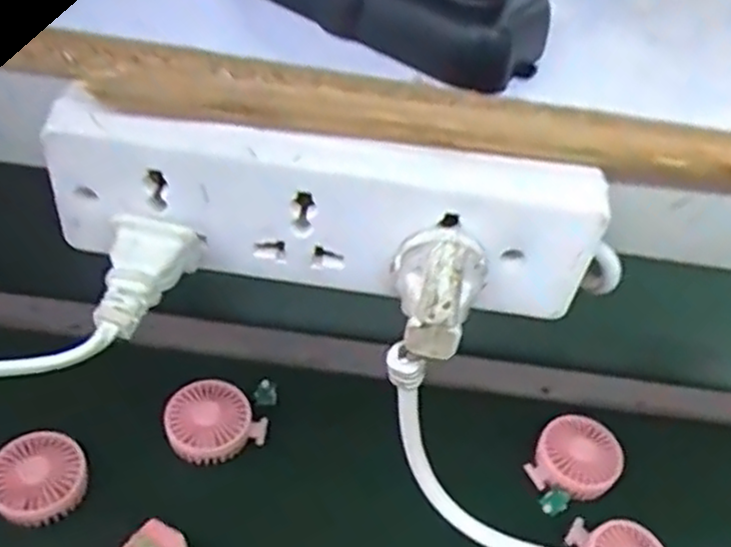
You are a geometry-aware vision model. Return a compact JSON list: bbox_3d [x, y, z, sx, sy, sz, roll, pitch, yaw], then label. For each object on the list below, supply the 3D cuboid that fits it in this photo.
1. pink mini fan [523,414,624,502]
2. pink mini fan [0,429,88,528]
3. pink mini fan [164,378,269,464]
[{"bbox_3d":[0.233,0.207,0.837,0.092,0.037,0.098,27,48,19],"label":"pink mini fan"},{"bbox_3d":[-0.321,0.198,0.735,0.092,0.034,0.085,35,51,25],"label":"pink mini fan"},{"bbox_3d":[-0.165,0.155,0.808,0.097,0.039,0.083,-19,50,-24],"label":"pink mini fan"}]

